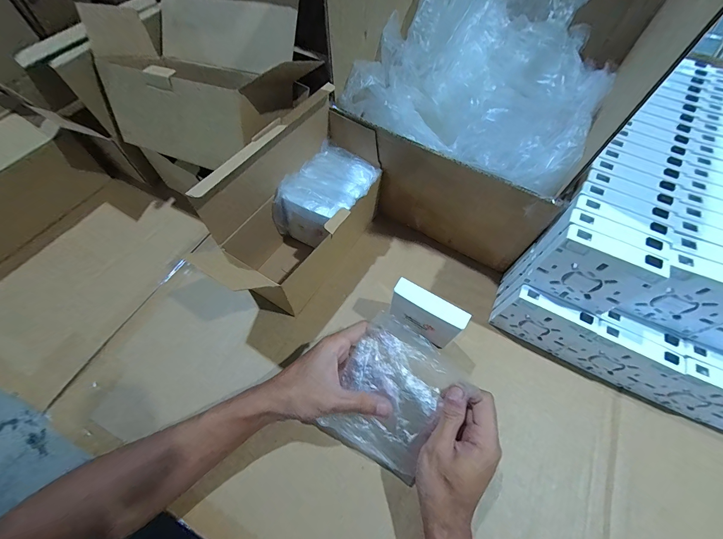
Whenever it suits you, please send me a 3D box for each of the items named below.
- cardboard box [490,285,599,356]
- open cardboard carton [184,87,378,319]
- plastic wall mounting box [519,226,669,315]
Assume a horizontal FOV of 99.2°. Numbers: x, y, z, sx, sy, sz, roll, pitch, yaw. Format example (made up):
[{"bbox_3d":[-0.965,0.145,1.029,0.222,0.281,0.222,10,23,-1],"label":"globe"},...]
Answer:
[{"bbox_3d":[0.215,0.063,0.378,0.089,0.088,0.022,27,65,12],"label":"cardboard box"},{"bbox_3d":[-0.061,-0.087,0.389,0.096,0.181,0.237,31,66,14],"label":"open cardboard carton"},{"bbox_3d":[0.227,0.004,0.312,0.086,0.088,0.024,26,64,12],"label":"plastic wall mounting box"}]

